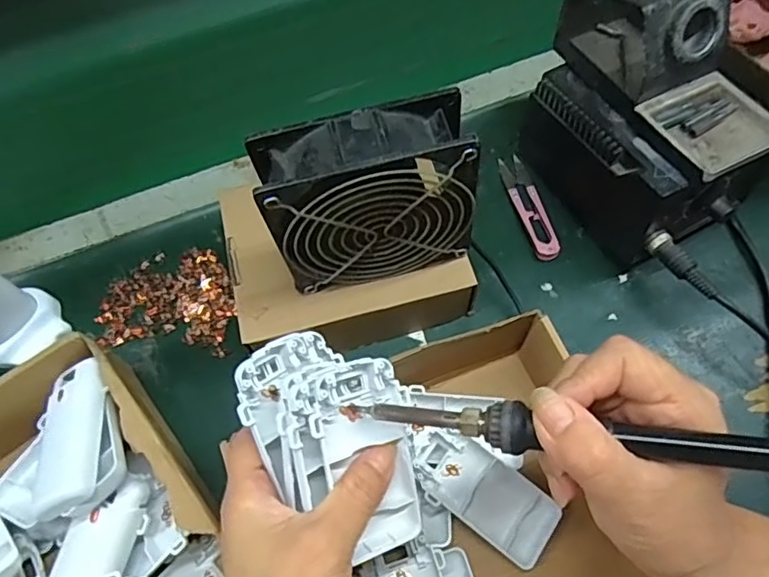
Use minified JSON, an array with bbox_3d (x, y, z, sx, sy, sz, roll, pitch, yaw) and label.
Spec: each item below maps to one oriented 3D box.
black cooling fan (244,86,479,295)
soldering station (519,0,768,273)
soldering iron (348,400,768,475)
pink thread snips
[{"bbox_3d":[-0.009,-0.052,0.342,0.116,0.112,0.044,-14,64,-4],"label":"black cooling fan"},{"bbox_3d":[0.185,-0.127,0.409,0.105,0.156,0.176,-29,67,-11],"label":"soldering station"},{"bbox_3d":[0.085,0.064,0.241,0.212,0.020,0.020,2,65,18],"label":"soldering iron"},{"bbox_3d":[0.120,-0.070,0.469,0.023,0.011,0.105,-13,65,-4],"label":"pink thread snips"}]

